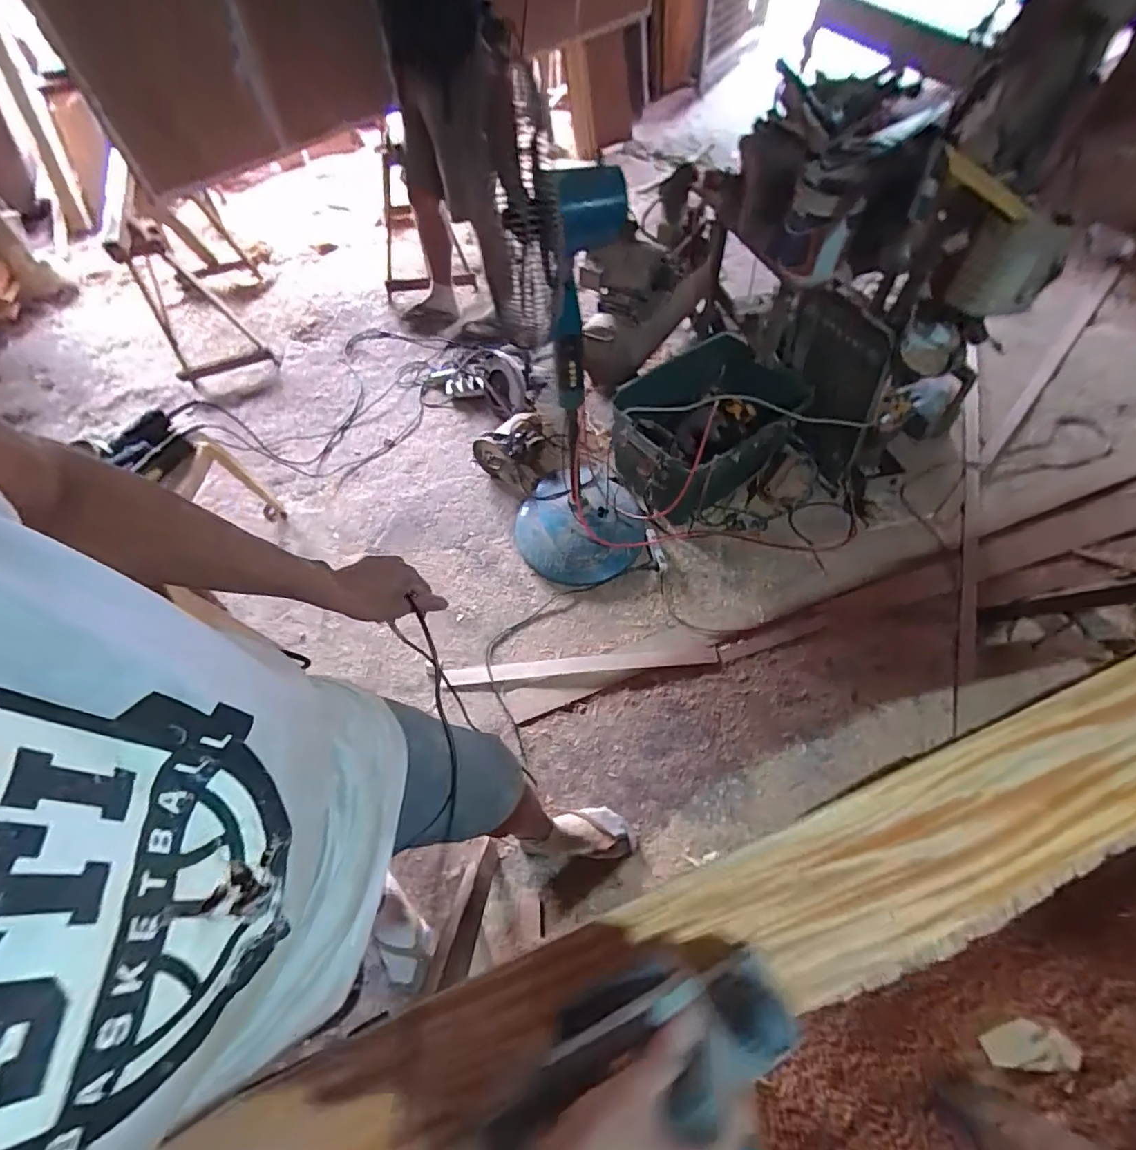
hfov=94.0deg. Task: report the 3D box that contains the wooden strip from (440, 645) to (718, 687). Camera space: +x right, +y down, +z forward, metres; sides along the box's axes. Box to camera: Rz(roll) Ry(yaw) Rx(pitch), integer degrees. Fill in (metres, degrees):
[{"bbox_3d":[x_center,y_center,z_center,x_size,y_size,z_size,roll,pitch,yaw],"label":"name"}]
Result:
[{"bbox_3d":[0.030,0.244,1.435,0.739,0.014,0.050,-5,59,0],"label":"wooden strip"}]

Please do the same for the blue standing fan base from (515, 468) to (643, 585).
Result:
[{"bbox_3d":[0.031,-0.160,1.622,0.388,0.095,0.384,-2,59,1],"label":"blue standing fan base"}]

